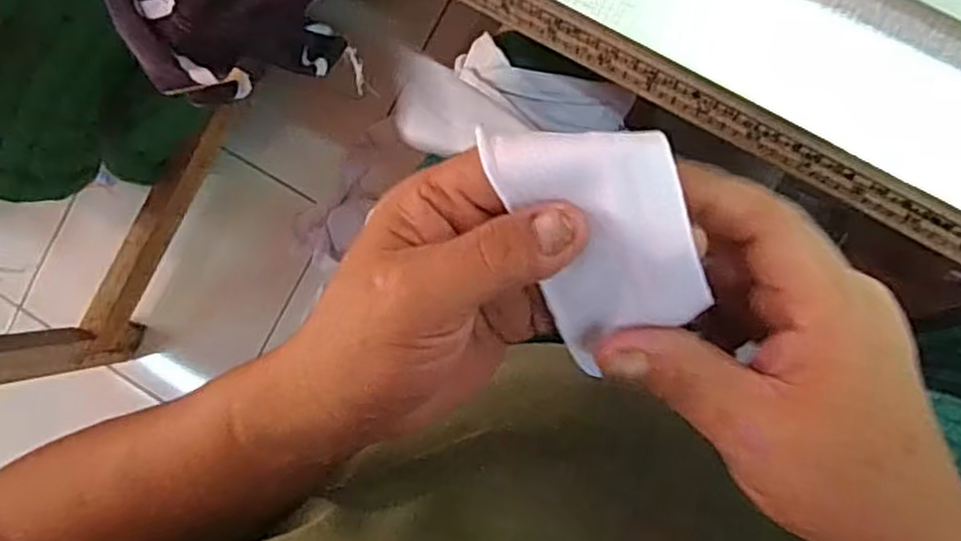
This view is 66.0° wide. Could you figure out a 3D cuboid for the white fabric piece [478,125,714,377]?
[{"bbox_3d":[0.042,-0.008,0.244,0.055,0.012,0.088,-11,112,33],"label":"white fabric piece"}]

